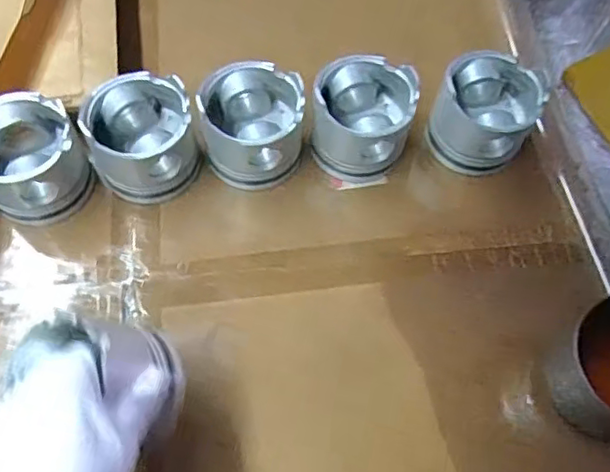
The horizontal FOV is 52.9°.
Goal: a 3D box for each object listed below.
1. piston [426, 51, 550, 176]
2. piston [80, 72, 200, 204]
[{"bbox_3d":[0.171,-0.117,0.585,0.091,0.079,0.087,0,64,-1],"label":"piston"},{"bbox_3d":[-0.146,-0.088,0.556,0.089,0.089,0.092,0,64,-1],"label":"piston"}]

